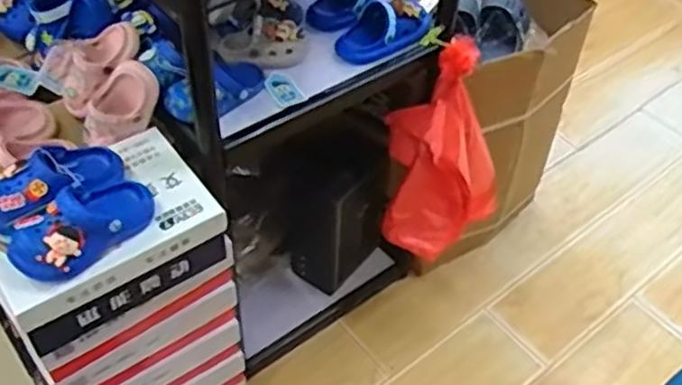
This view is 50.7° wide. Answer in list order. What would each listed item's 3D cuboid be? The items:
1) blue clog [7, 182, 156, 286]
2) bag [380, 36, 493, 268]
[{"bbox_3d":[-0.329,0.037,0.925,0.187,0.083,0.086,-28,55,-25],"label":"blue clog"},{"bbox_3d":[0.199,-0.073,1.383,0.199,0.434,0.164,21,50,15],"label":"bag"}]

